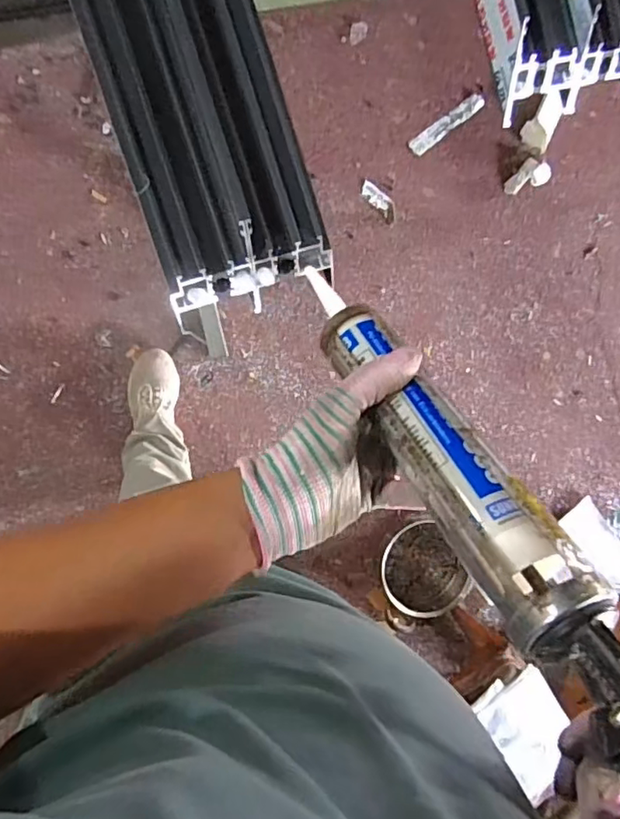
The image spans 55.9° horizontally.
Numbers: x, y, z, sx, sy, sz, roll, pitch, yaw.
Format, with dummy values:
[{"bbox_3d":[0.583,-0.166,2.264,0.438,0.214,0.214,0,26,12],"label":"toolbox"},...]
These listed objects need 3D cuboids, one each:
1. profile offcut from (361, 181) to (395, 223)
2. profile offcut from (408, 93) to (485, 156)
[{"bbox_3d":[0.169,-0.503,1.411,0.109,0.009,0.042,42,84,-10],"label":"profile offcut"},{"bbox_3d":[0.333,-0.694,1.419,0.216,0.022,0.041,-39,99,-8],"label":"profile offcut"}]

